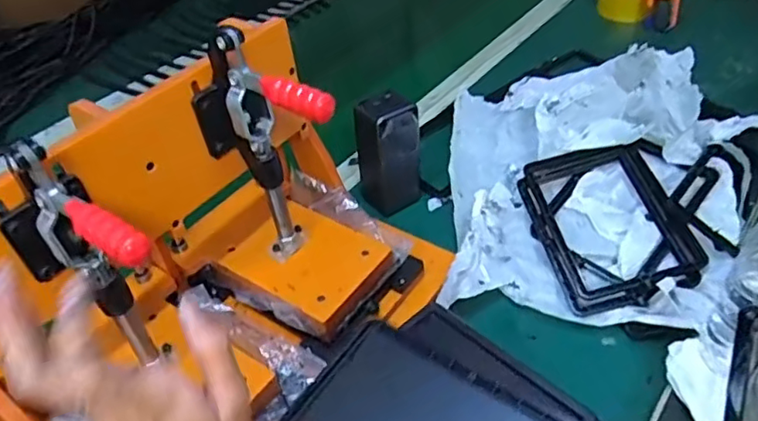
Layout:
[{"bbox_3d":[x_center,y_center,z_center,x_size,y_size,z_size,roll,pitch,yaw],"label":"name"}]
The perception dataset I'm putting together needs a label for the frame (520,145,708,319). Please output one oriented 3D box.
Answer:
[{"bbox_3d":[0.222,0.011,0.591,0.134,0.028,0.180,-17,54,8],"label":"frame"}]

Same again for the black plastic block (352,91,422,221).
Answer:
[{"bbox_3d":[0.012,-0.063,0.665,0.061,0.130,0.056,-27,45,-21],"label":"black plastic block"}]

